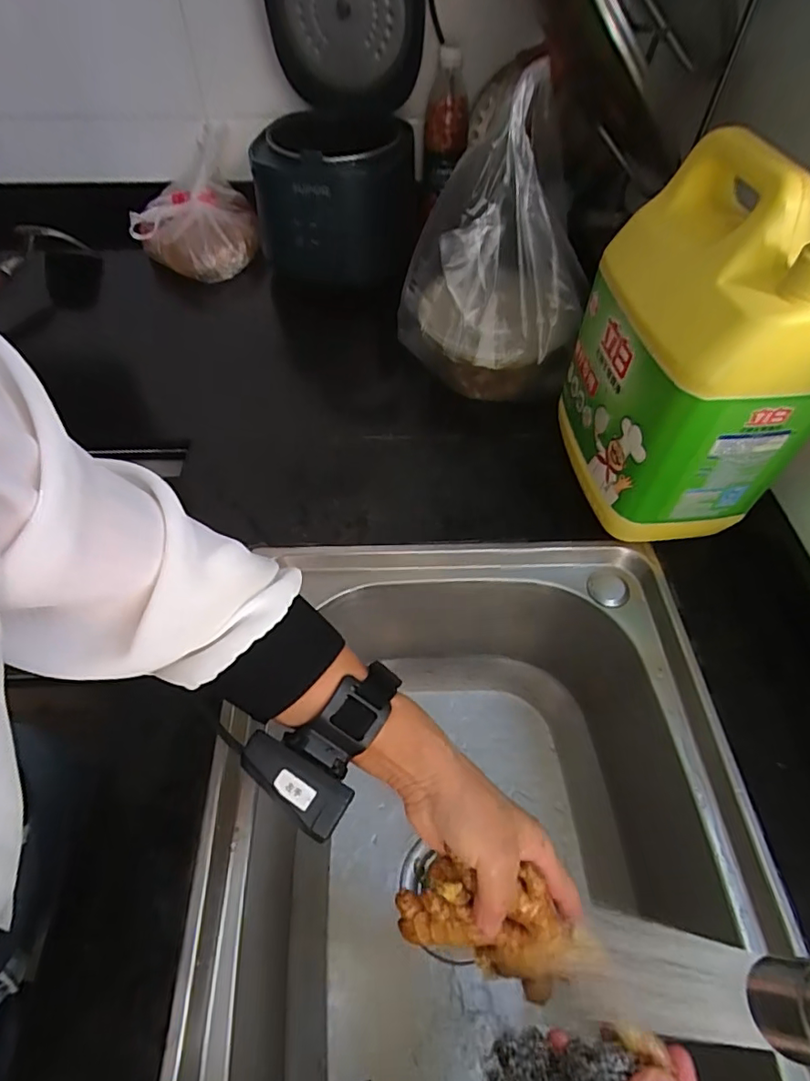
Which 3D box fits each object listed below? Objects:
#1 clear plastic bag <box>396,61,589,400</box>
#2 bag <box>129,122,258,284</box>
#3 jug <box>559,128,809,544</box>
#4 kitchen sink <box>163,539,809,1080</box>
[{"bbox_3d":[0.089,-0.275,0.541,0.148,0.260,0.131,-14,54,-11],"label":"clear plastic bag"},{"bbox_3d":[-0.299,-0.464,0.751,0.166,0.148,0.127,-9,53,-7],"label":"bag"},{"bbox_3d":[0.230,-0.151,0.440,0.125,0.251,0.185,-3,53,-2],"label":"jug"},{"bbox_3d":[0.062,0.268,0.438,0.361,0.213,0.511,1,53,1],"label":"kitchen sink"}]

